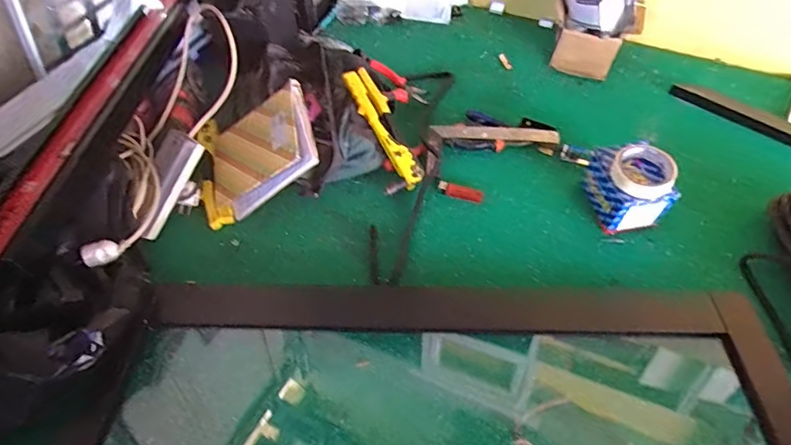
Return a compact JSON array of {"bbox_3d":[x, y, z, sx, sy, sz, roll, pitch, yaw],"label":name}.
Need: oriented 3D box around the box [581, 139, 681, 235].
[{"bbox_3d":[0.386,-0.059,0.807,0.097,0.098,0.127,-15,58,-7],"label":"box"}]

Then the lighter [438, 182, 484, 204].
[{"bbox_3d":[0.117,-0.055,0.863,0.079,0.016,0.025,12,59,10],"label":"lighter"}]

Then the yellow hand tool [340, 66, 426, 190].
[{"bbox_3d":[-0.018,-0.172,0.874,0.049,0.016,0.240,-28,82,-14],"label":"yellow hand tool"}]

